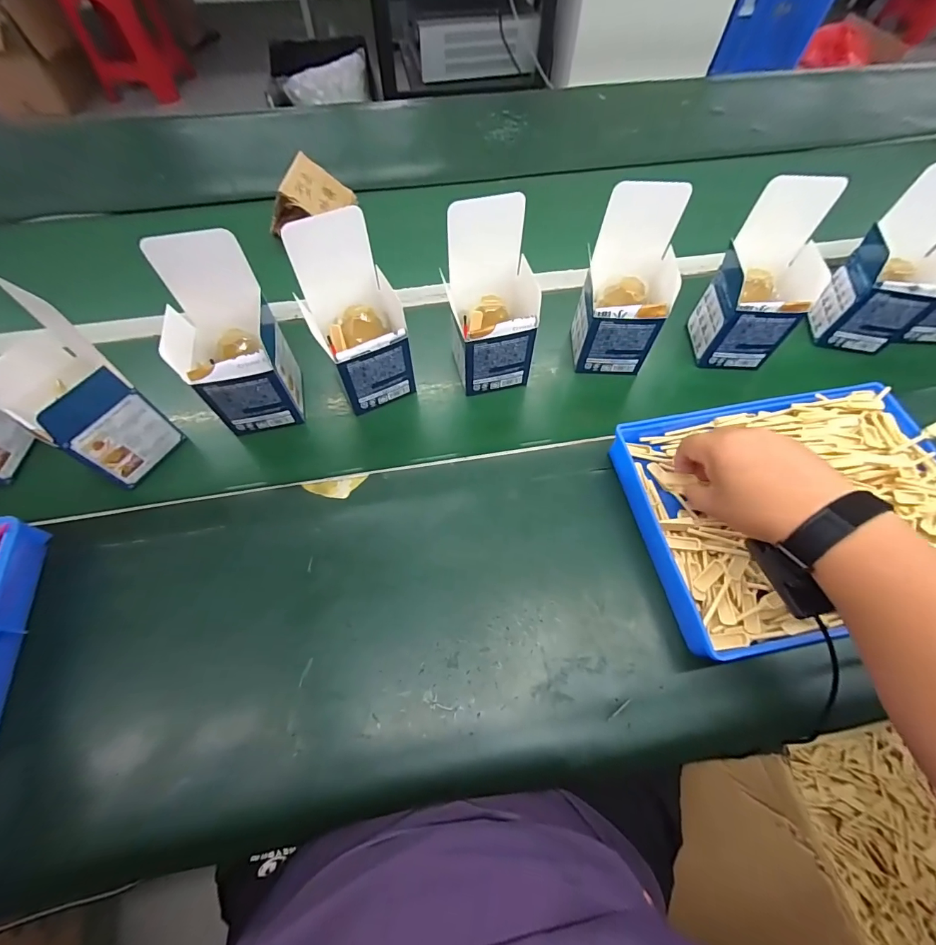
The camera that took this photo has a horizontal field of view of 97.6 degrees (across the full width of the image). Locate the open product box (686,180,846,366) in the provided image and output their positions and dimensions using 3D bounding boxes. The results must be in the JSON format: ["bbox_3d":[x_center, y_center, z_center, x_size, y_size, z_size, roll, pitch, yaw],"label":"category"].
[{"bbox_3d":[0.342,-0.219,0.474,0.089,0.173,0.090,3,61,2],"label":"open product box"}]

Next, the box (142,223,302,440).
[{"bbox_3d":[-0.248,-0.135,0.429,0.094,0.171,0.101,-13,61,-7],"label":"box"}]

